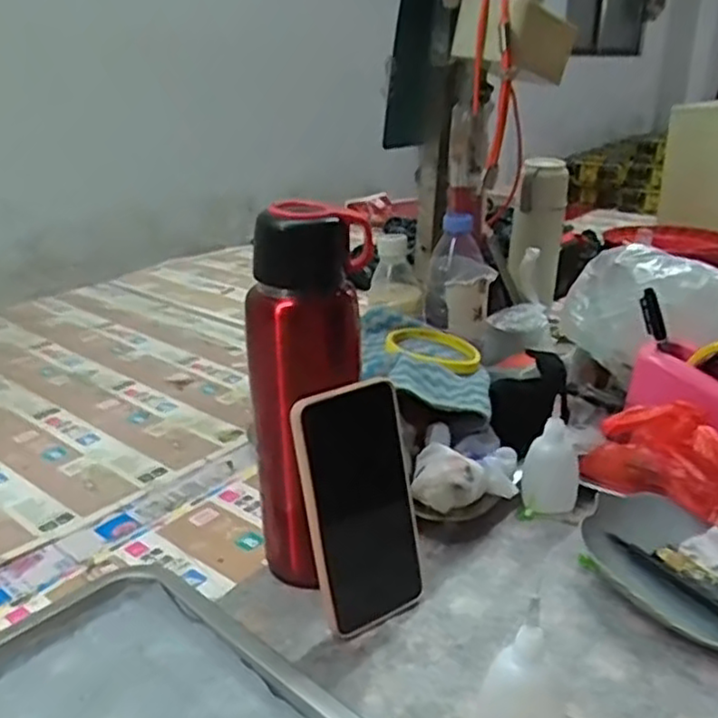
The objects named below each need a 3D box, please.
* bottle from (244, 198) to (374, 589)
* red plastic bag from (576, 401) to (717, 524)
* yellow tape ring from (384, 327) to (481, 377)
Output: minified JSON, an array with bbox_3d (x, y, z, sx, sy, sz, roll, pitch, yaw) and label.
[{"bbox_3d":[-0.035,0.031,0.504,0.061,0.263,0.071,19,30,39],"label":"bottle"},{"bbox_3d":[0.260,0.087,0.563,0.043,0.081,0.170,-20,29,-38],"label":"red plastic bag"},{"bbox_3d":[0.073,-0.010,0.722,0.091,0.021,0.102,0,23,-1],"label":"yellow tape ring"}]

